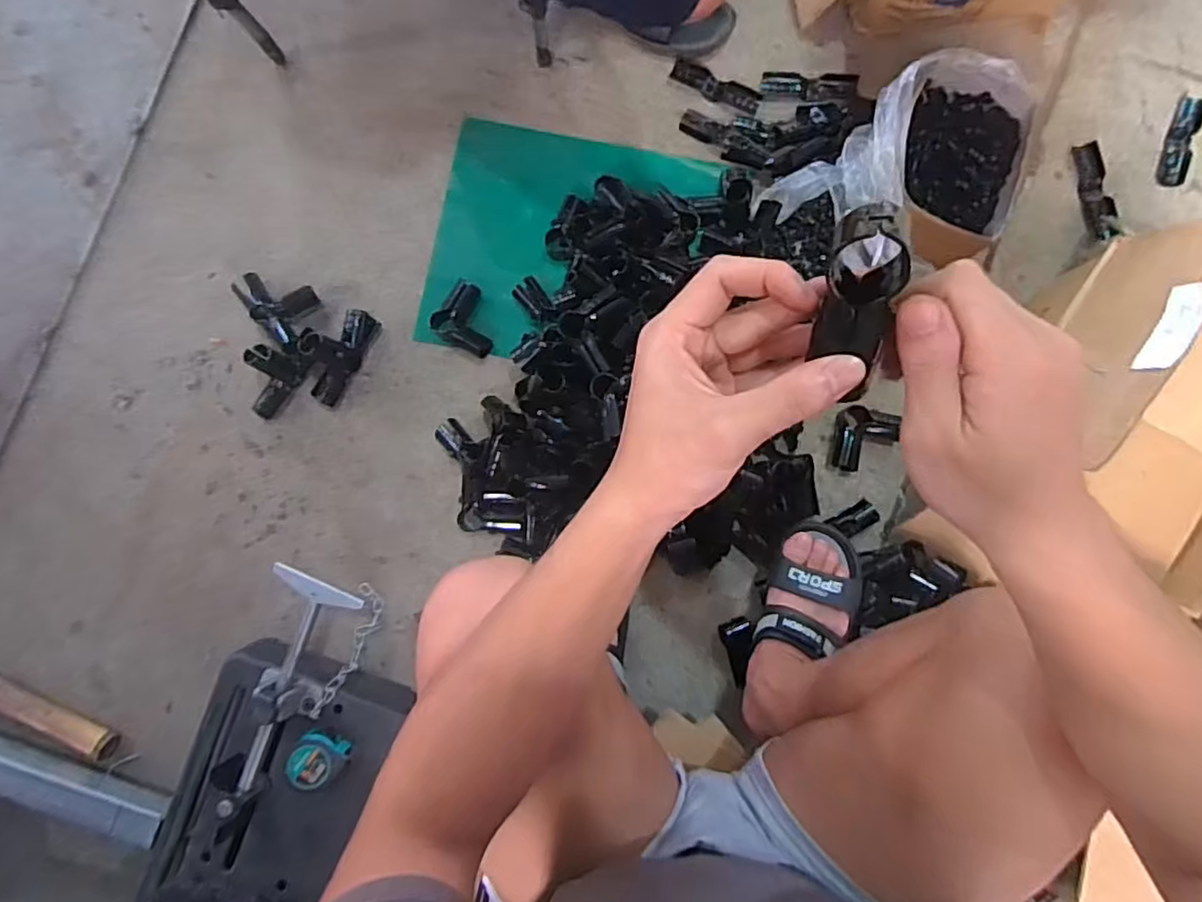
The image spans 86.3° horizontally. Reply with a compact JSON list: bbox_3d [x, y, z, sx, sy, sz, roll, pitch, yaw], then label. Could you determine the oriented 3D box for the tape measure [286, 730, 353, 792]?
[{"bbox_3d":[-0.315,0.343,0.719,0.058,0.035,0.069,42,94,-7],"label":"tape measure"}]

